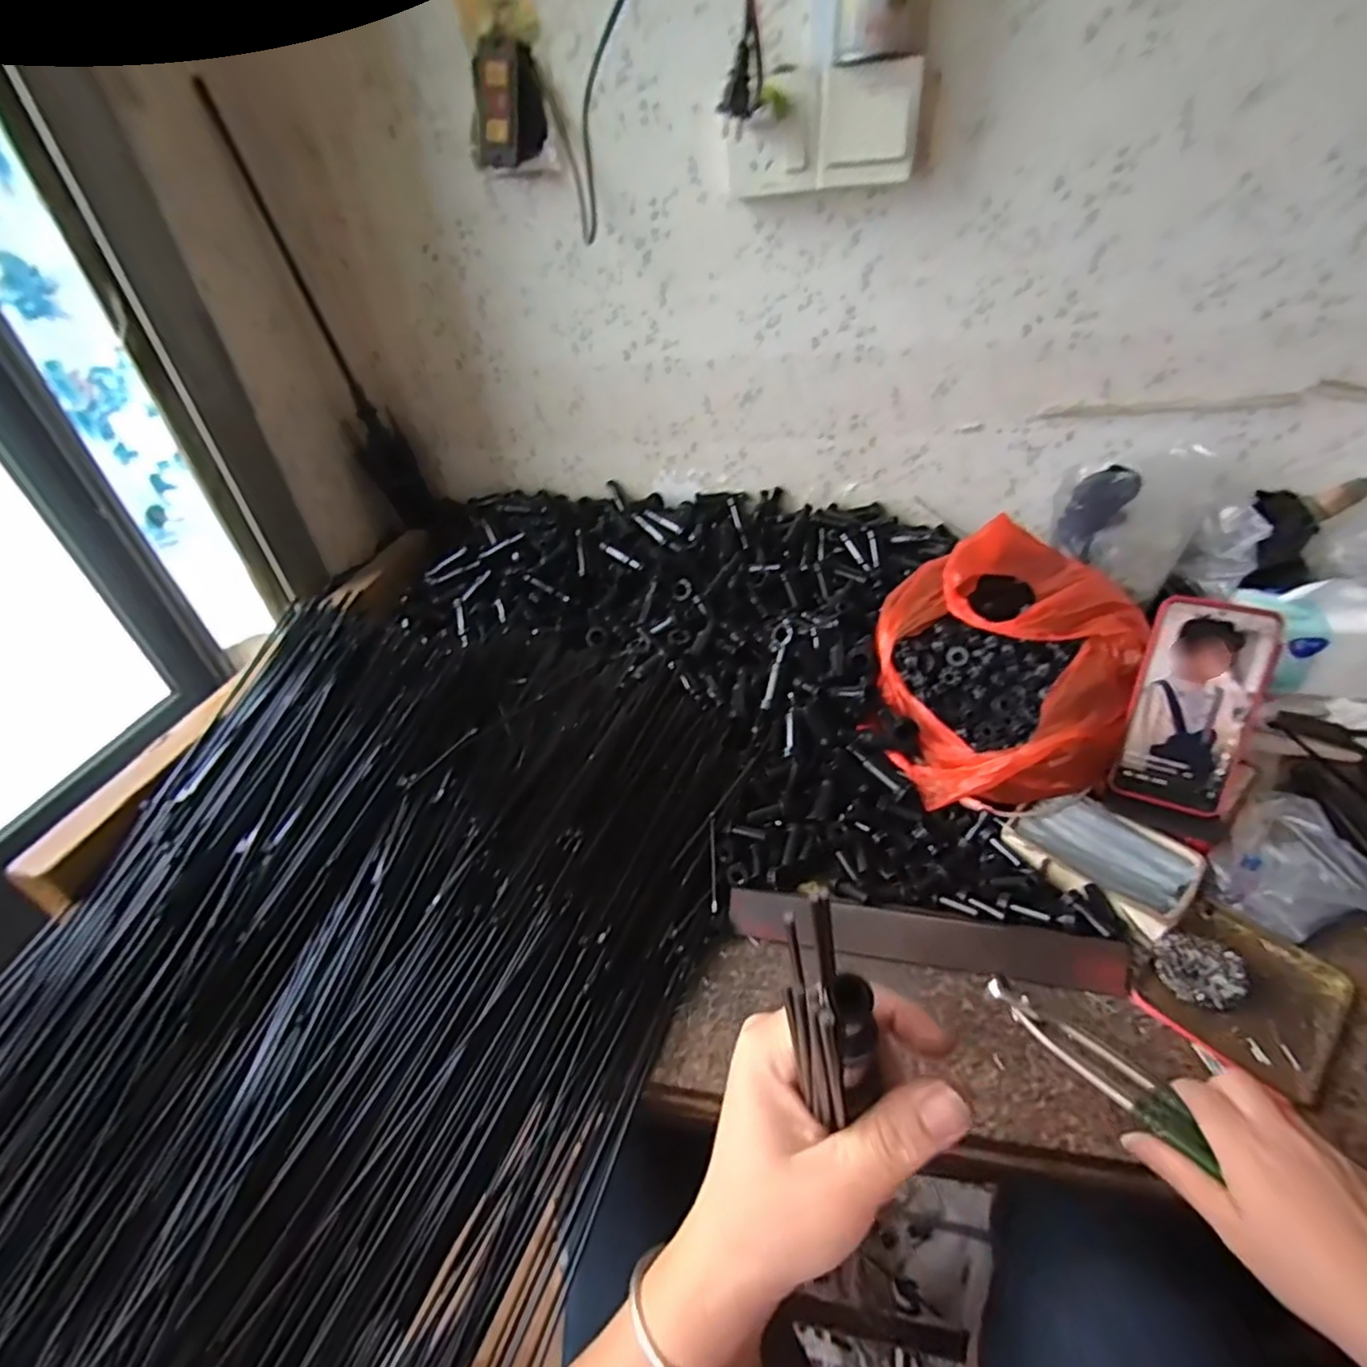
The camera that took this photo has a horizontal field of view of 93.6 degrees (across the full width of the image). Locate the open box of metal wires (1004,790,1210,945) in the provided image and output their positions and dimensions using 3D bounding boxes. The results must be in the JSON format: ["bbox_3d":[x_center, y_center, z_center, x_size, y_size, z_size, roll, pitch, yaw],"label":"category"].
[{"bbox_3d":[0.341,0.135,0.523,0.097,0.014,0.121,-32,45,-28],"label":"open box of metal wires"}]

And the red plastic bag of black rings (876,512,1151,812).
[{"bbox_3d":[0.289,-0.026,0.581,0.209,0.122,0.244,3,39,12],"label":"red plastic bag of black rings"}]

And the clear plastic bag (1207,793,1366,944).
[{"bbox_3d":[0.475,0.142,0.494,0.120,0.049,0.097,-27,43,-23],"label":"clear plastic bag"}]

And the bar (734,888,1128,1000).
[{"bbox_3d":[0.181,0.197,0.496,0.283,0.010,0.041,5,78,11],"label":"bar"}]

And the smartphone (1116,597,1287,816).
[{"bbox_3d":[0.403,0.018,0.507,0.078,0.166,0.013,15,8,25],"label":"smartphone"}]

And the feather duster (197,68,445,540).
[{"bbox_3d":[-0.410,-0.403,0.776,0.077,0.429,0.080,-20,40,-16],"label":"feather duster"}]

